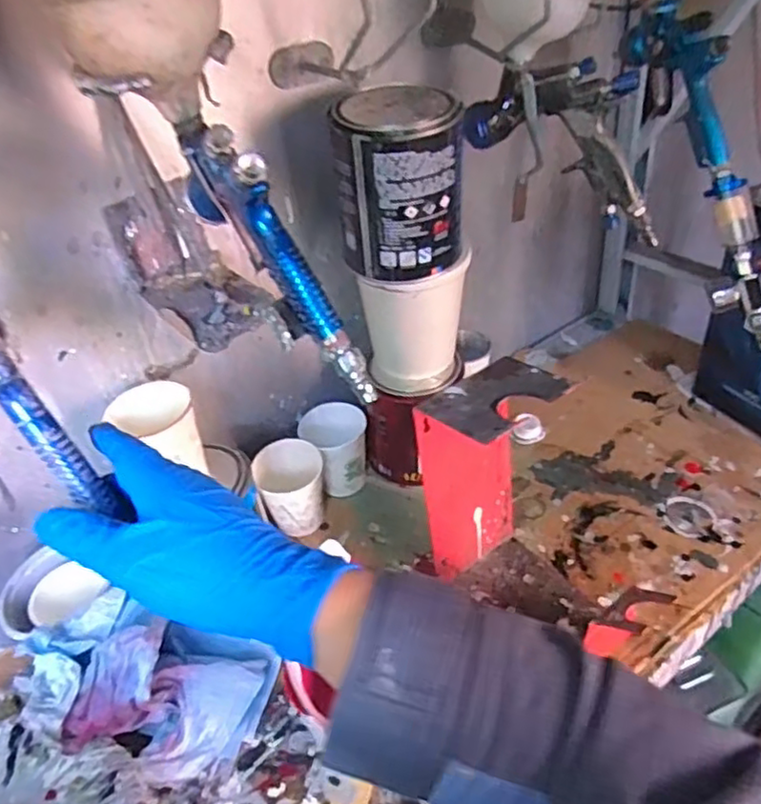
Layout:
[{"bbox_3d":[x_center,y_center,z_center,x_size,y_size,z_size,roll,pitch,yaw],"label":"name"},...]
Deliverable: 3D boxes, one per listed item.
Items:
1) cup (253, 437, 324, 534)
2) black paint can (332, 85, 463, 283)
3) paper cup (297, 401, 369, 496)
[{"bbox_3d":[-0.089,0.090,0.682,0.069,0.081,0.060,-17,41,-11],"label":"cup"},{"bbox_3d":[0.020,-0.180,0.556,0.102,0.136,0.090,-2,40,6],"label":"black paint can"},{"bbox_3d":[-0.047,0.050,0.722,0.067,0.080,0.065,-4,40,4],"label":"paper cup"}]

